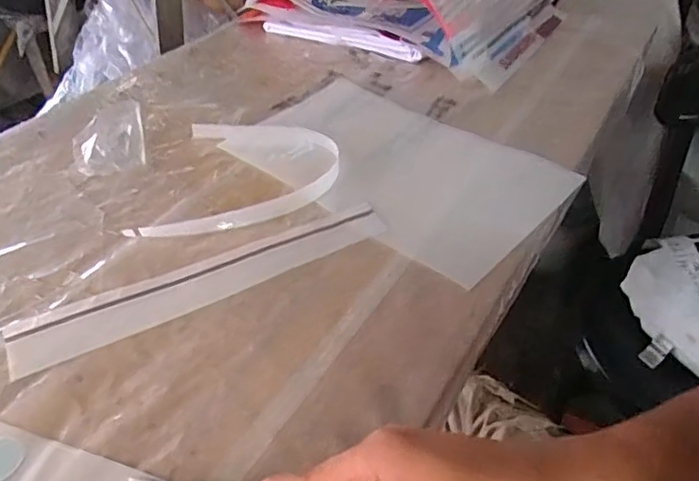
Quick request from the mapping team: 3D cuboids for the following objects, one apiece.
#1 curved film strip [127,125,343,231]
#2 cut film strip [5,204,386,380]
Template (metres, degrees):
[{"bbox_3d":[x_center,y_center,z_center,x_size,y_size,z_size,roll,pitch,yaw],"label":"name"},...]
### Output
[{"bbox_3d":[-0.095,-0.062,0.515,0.166,0.013,0.175,3,42,7],"label":"curved film strip"},{"bbox_3d":[-0.105,0.028,0.425,0.290,0.006,0.052,-21,45,-19],"label":"cut film strip"}]

